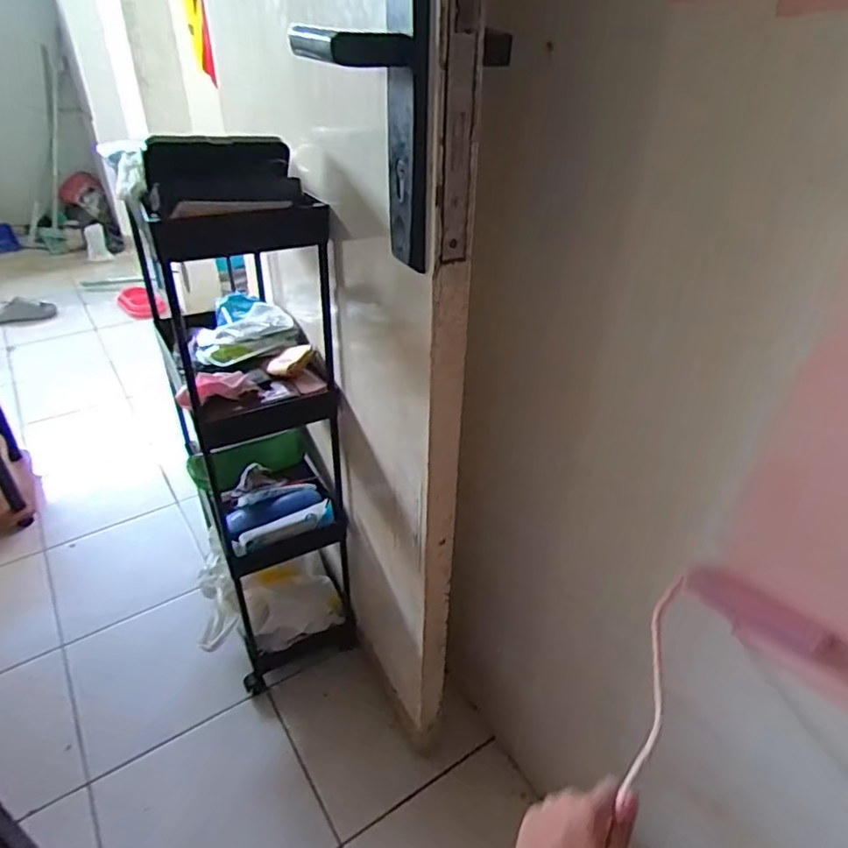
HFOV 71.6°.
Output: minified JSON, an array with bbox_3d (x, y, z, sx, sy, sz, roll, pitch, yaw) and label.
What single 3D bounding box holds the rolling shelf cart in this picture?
[{"bbox_3d":[-0.274,-0.003,0.944,0.203,0.880,0.374,-16,38,-23],"label":"rolling shelf cart"}]

